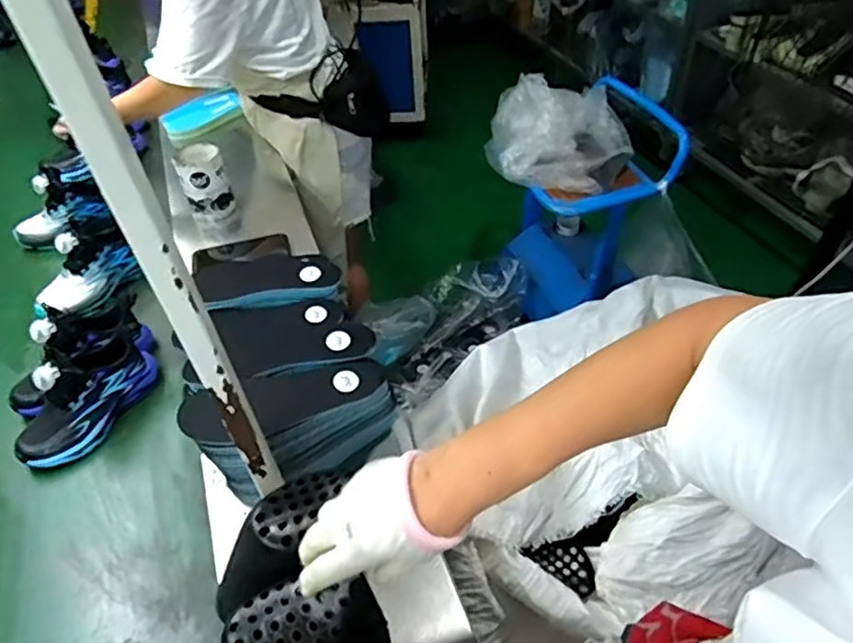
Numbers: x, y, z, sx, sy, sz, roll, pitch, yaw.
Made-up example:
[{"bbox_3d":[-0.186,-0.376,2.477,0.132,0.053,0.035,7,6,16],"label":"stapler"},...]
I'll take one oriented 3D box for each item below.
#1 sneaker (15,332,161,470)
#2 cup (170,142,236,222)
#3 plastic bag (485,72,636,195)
[{"bbox_3d":[-0.457,0.100,0.806,0.075,0.116,0.193,19,50,22],"label":"sneaker"},{"bbox_3d":[-0.411,-0.259,1.127,0.080,0.106,0.093,-18,47,-16],"label":"cup"},{"bbox_3d":[0.305,-0.436,1.412,0.337,0.151,0.239,10,46,12],"label":"plastic bag"}]

